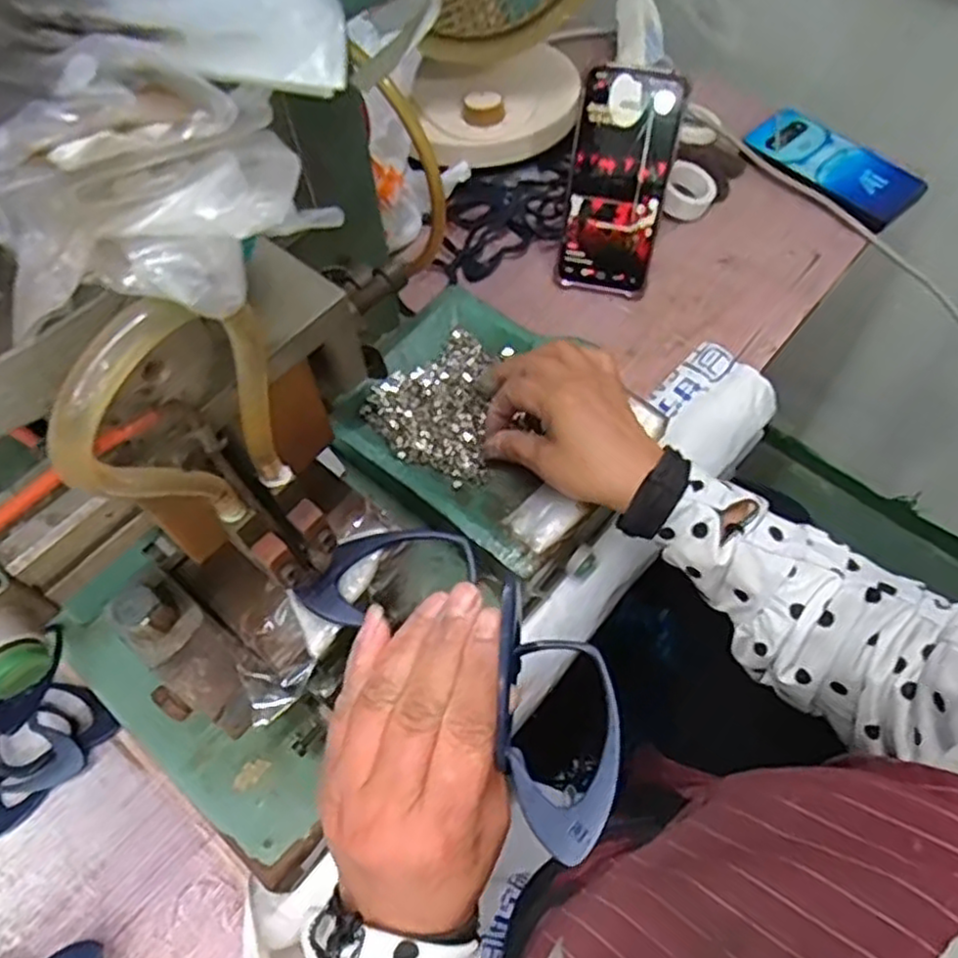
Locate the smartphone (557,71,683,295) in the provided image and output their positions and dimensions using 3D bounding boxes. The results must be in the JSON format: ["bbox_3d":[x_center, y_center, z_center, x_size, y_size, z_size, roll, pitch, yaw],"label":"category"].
[{"bbox_3d":[0.110,-0.234,0.573,0.077,0.167,0.014,11,37,7],"label":"smartphone"}]

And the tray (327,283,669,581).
[{"bbox_3d":[0.002,-0.042,0.477,0.194,0.020,0.145,38,69,20],"label":"tray"}]

